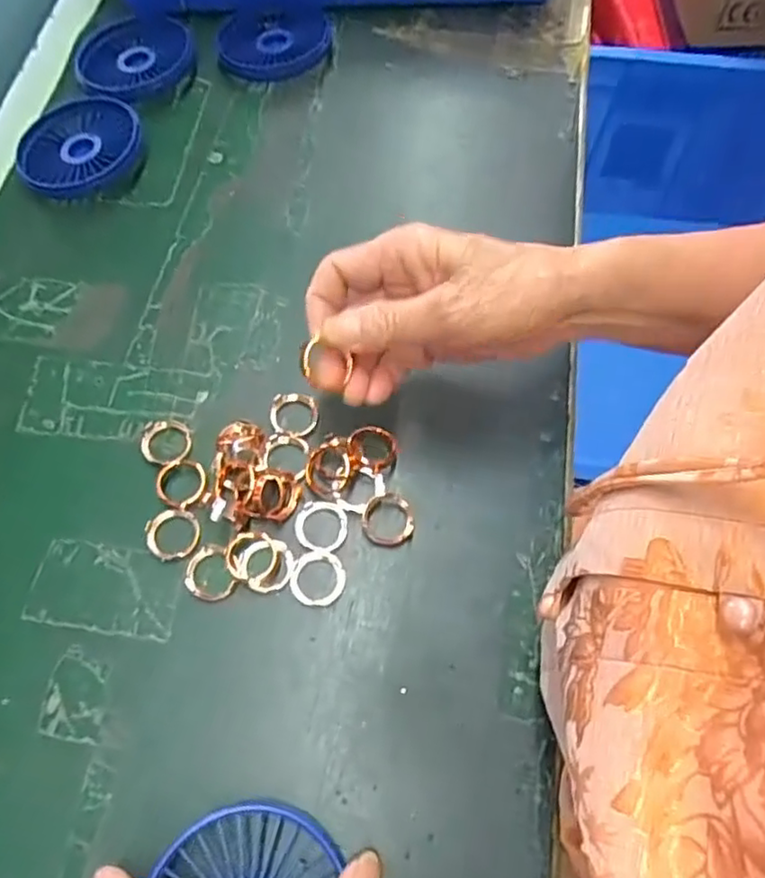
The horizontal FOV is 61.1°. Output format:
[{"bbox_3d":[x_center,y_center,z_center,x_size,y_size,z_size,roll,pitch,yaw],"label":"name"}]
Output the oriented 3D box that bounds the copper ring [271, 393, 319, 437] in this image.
[{"bbox_3d":[-0.051,-0.014,0.375,0.028,0.006,0.027,0,66,0],"label":"copper ring"}]

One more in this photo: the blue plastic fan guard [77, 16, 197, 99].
[{"bbox_3d":[-0.189,-0.288,0.490,0.079,0.019,0.091,16,67,7],"label":"blue plastic fan guard"}]

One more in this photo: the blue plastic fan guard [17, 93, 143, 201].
[{"bbox_3d":[-0.210,-0.205,0.453,0.082,0.019,0.089,0,66,0],"label":"blue plastic fan guard"}]

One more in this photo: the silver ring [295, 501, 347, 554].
[{"bbox_3d":[-0.033,0.047,0.350,0.028,0.004,0.029,0,66,0],"label":"silver ring"}]

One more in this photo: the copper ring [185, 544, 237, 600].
[{"bbox_3d":[-0.091,0.070,0.337,0.023,0.008,0.028,-21,68,-9],"label":"copper ring"}]

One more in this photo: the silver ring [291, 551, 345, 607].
[{"bbox_3d":[-0.034,0.073,0.339,0.028,0.005,0.028,0,66,0],"label":"silver ring"}]

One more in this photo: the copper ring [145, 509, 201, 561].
[{"bbox_3d":[-0.111,0.051,0.347,0.028,0.009,0.026,0,66,0],"label":"copper ring"}]

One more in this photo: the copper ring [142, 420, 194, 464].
[{"bbox_3d":[-0.122,0.001,0.368,0.026,0.009,0.026,0,66,0],"label":"copper ring"}]

